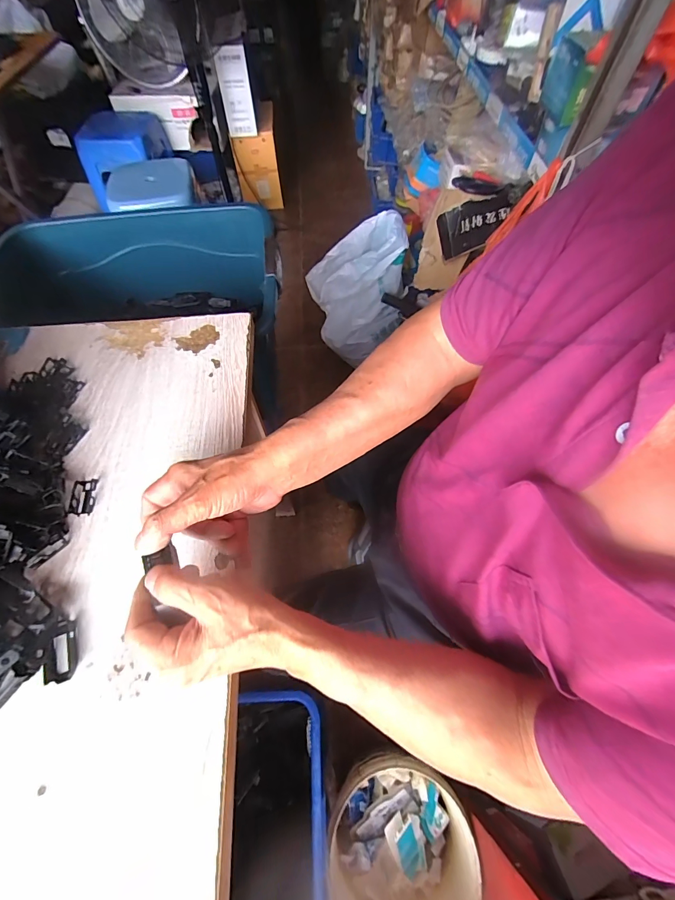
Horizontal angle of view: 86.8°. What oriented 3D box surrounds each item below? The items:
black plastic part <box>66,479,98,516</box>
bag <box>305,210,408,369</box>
[{"bbox_3d":[-0.273,0.050,0.381,0.023,0.006,0.040,-11,62,-5],"label":"black plastic part"},{"bbox_3d":[0.060,-0.512,1.183,0.254,0.423,0.196,-29,65,-14],"label":"bag"}]

